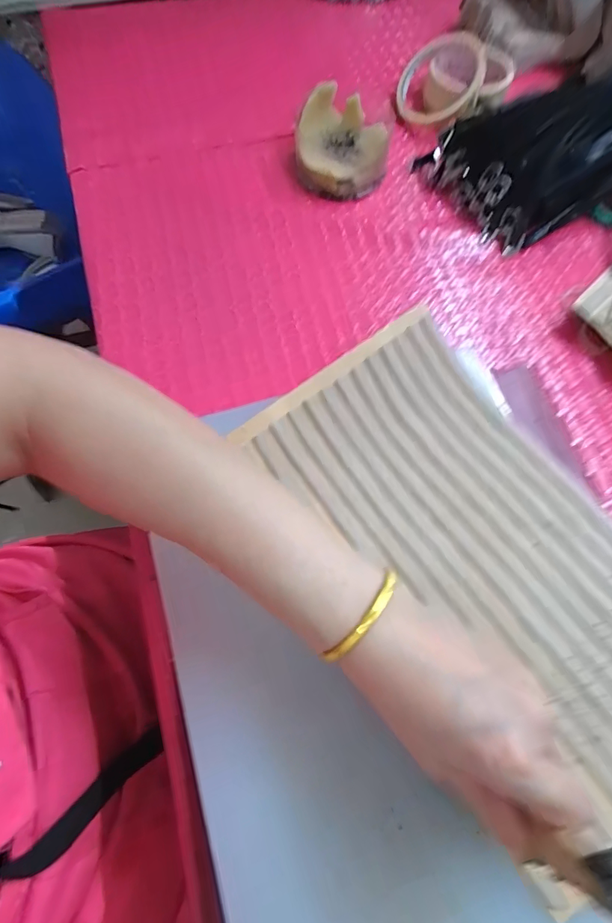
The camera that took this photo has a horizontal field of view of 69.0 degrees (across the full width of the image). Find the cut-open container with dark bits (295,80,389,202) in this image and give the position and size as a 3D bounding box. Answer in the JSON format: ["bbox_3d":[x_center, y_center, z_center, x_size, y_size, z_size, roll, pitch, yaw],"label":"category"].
[{"bbox_3d":[0.036,-0.311,0.437,0.090,0.052,0.088,-1,68,-1],"label":"cut-open container with dark bits"}]

